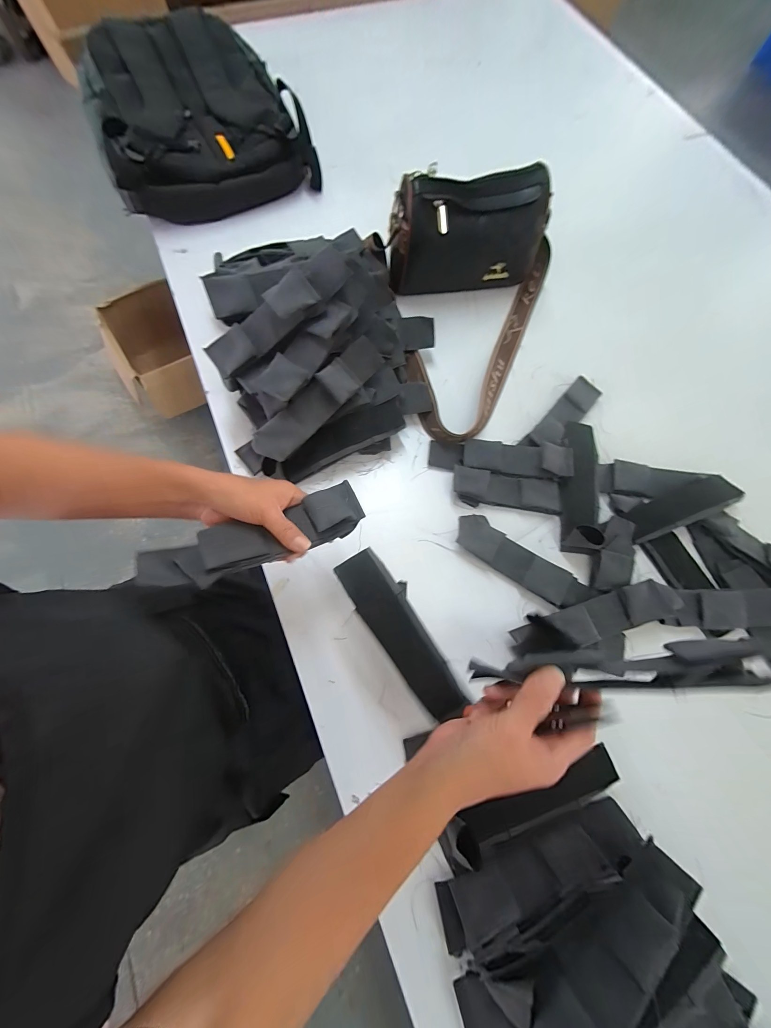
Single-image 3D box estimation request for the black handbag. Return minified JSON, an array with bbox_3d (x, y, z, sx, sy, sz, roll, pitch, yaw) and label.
[{"bbox_3d":[0.163,-0.294,0.478,0.263,0.147,0.329,-8,73,-3],"label":"black handbag"}]

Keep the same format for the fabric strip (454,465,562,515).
[{"bbox_3d":[0.170,-0.032,0.462,0.151,0.025,0.047,7,72,1],"label":"fabric strip"}]

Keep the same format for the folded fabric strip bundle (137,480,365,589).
[{"bbox_3d":[-0.114,0.021,0.302,0.189,0.022,0.050,-20,73,-16],"label":"folded fabric strip bundle"}]

